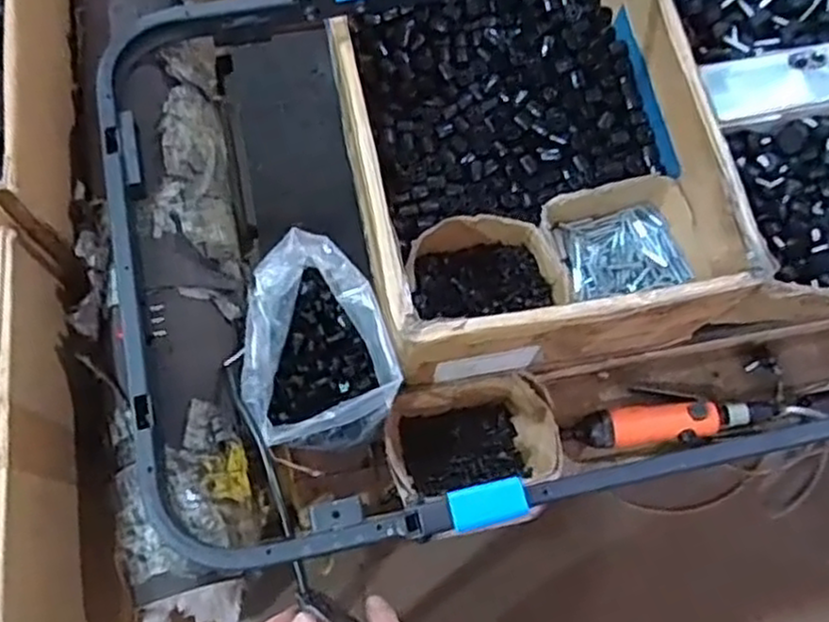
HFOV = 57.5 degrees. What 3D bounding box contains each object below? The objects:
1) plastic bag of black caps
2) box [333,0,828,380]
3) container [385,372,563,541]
[{"bbox_3d":[-0.093,0.031,0.697,0.135,0.088,0.184,-15,72,-8],"label":"plastic bag of black caps"},{"bbox_3d":[0.266,-0.266,0.838,0.699,0.164,0.607,-10,72,-6],"label":"box"},{"bbox_3d":[0.058,0.147,0.781,0.172,0.099,0.141,-8,72,-5],"label":"container"}]

